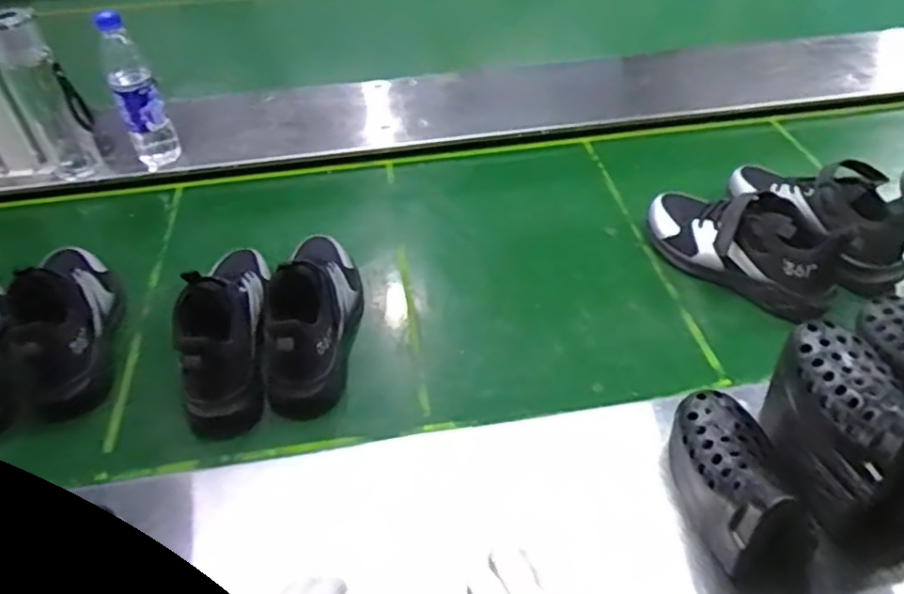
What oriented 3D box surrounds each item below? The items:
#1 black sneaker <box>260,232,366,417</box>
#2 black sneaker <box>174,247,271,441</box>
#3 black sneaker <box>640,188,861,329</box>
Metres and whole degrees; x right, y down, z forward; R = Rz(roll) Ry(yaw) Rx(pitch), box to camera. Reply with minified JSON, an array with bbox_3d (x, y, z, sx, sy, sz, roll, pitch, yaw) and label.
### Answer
[{"bbox_3d":[-0.157,0.003,0.750,0.083,0.118,0.245,1,42,2],"label":"black sneaker"},{"bbox_3d":[-0.256,0.018,0.730,0.091,0.117,0.239,-6,42,-5],"label":"black sneaker"},{"bbox_3d":[0.352,-0.064,0.819,0.243,0.119,0.083,30,51,30],"label":"black sneaker"}]

